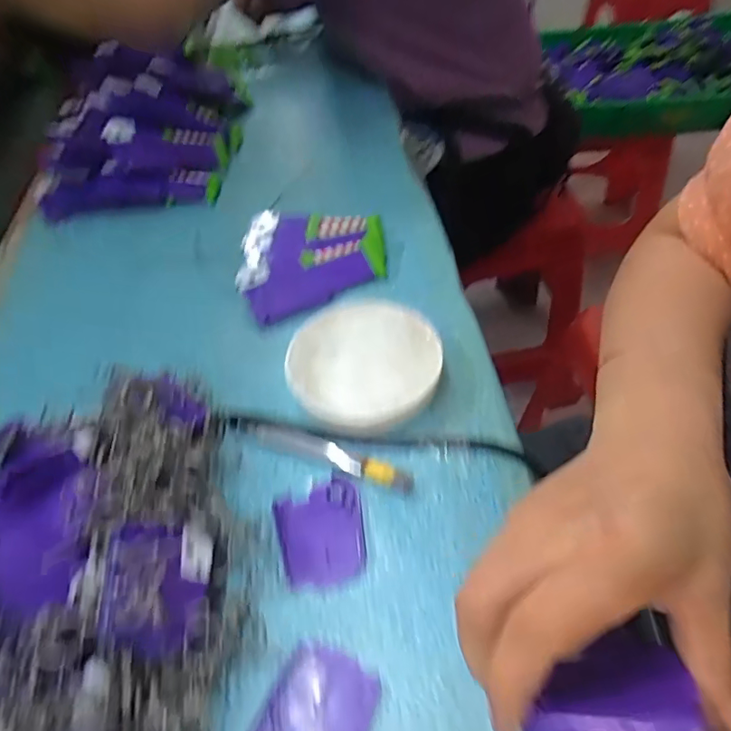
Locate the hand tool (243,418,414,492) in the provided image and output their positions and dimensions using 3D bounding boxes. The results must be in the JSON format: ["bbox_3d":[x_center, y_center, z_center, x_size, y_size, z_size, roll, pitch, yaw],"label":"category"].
[{"bbox_3d":[-0.028,0.055,0.343,0.123,0.008,0.016,17,56,20],"label":"hand tool"}]

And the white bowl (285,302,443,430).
[{"bbox_3d":[-0.001,-0.001,0.371,0.102,0.023,0.105,-4,51,5],"label":"white bowl"}]

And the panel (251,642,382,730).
[{"bbox_3d":[-0.024,0.172,0.255,0.051,0.004,0.061,14,55,18],"label":"panel"}]

